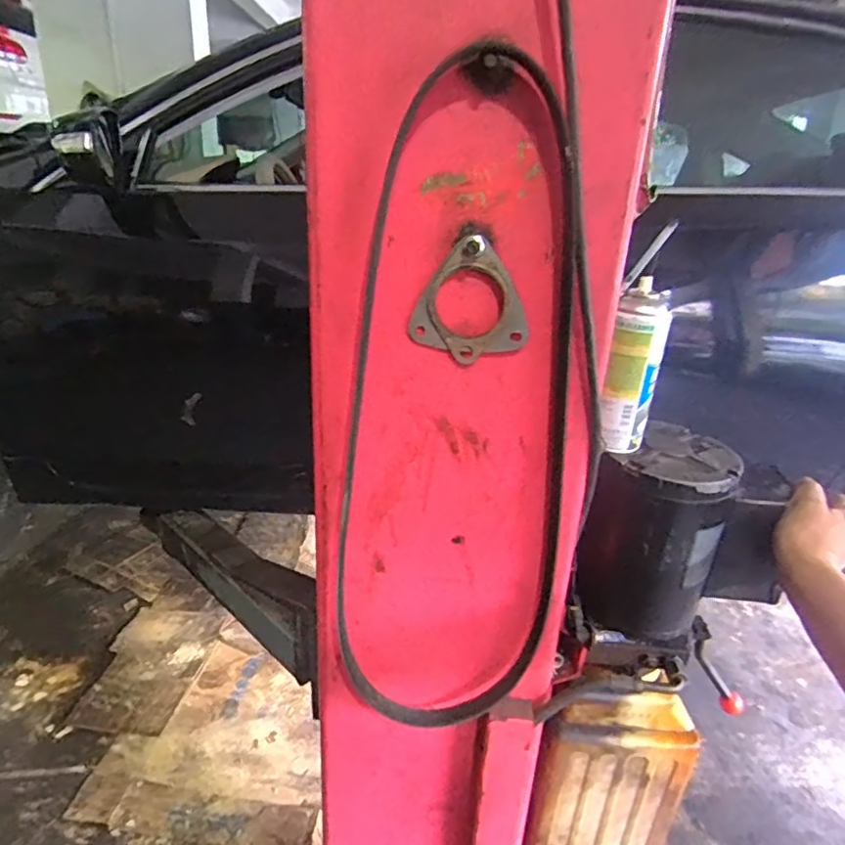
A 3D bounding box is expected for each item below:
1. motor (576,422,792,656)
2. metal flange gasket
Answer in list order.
[{"bbox_3d":[0.303,0.147,0.672,0.182,0.236,0.149,17,24,29],"label":"motor"},{"bbox_3d":[0.051,-0.099,0.519,0.099,0.106,0.011,31,25,-13],"label":"metal flange gasket"}]

